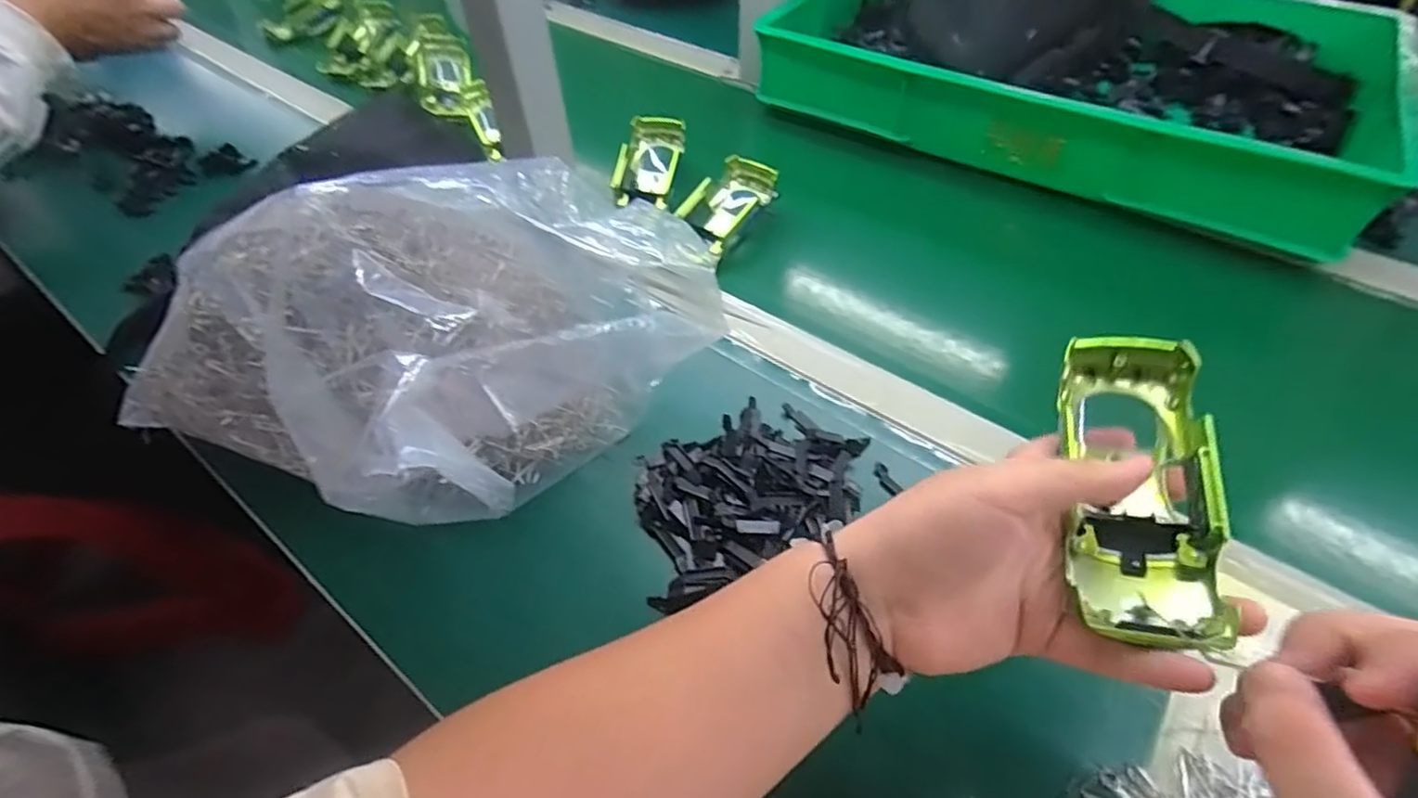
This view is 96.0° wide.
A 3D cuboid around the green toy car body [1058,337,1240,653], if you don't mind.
[{"bbox_3d":[0.180,0.035,0.268,0.050,0.033,0.130,9,64,9],"label":"green toy car body"}]

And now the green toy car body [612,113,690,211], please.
[{"bbox_3d":[-0.055,-0.228,0.608,0.056,0.043,0.088,8,51,8],"label":"green toy car body"}]

